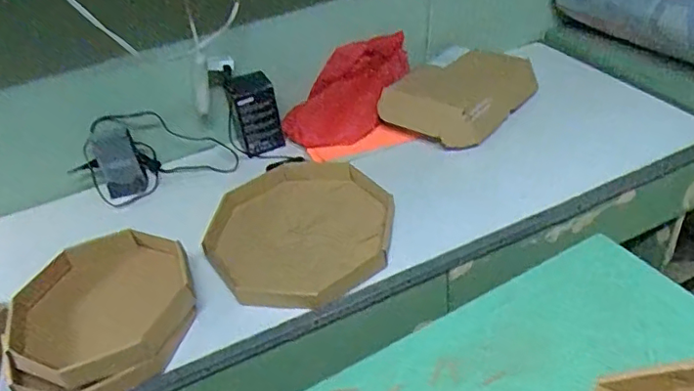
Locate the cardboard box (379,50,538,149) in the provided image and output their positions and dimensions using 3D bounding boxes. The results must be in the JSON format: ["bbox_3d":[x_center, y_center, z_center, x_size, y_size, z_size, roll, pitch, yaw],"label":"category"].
[{"bbox_3d":[0.236,-0.216,1.195,0.222,0.082,0.304,24,49,36],"label":"cardboard box"}]

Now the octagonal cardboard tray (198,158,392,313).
[{"bbox_3d":[-0.077,0.057,0.959,0.300,0.053,0.325,-26,41,-21],"label":"octagonal cardboard tray"}]

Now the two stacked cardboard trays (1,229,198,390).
[{"bbox_3d":[-0.351,0.164,0.814,0.228,0.085,0.267,25,49,36],"label":"two stacked cardboard trays"}]

